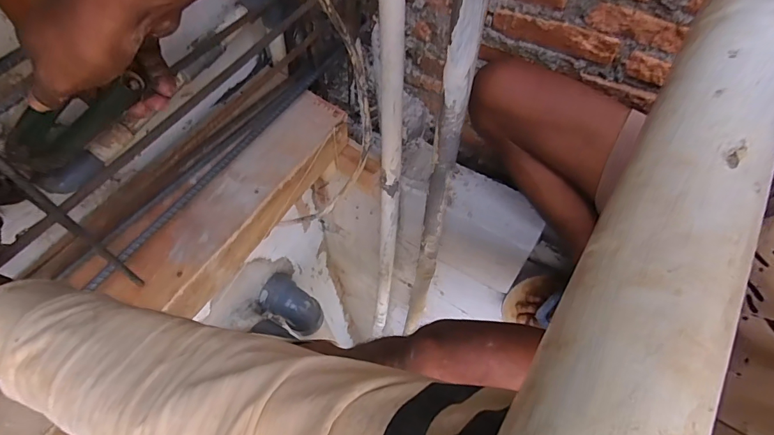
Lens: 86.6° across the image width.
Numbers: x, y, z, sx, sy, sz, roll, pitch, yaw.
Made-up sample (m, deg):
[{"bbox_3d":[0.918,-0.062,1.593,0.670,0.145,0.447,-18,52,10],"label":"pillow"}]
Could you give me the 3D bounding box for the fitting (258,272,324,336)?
[{"bbox_3d":[-0.241,0.224,1.048,0.146,0.129,0.098,30,63,19],"label":"fitting"}]

